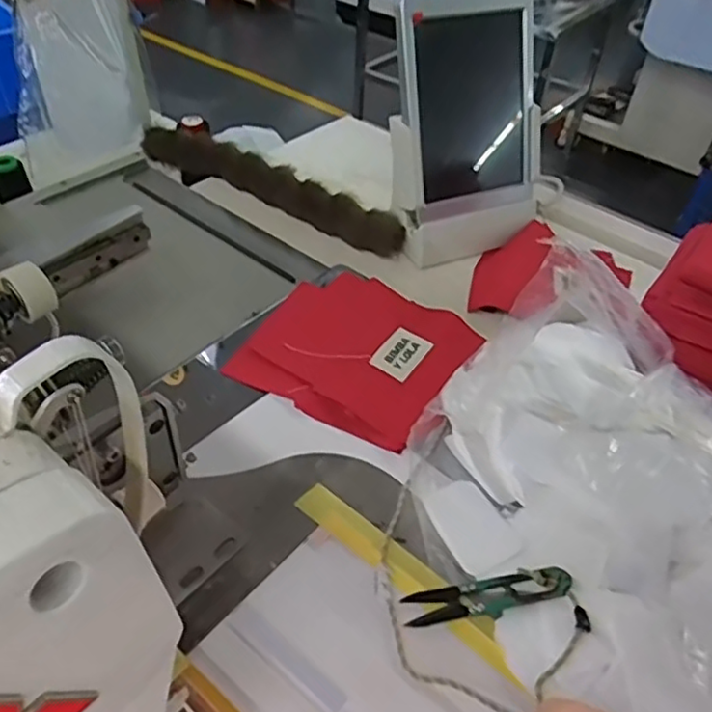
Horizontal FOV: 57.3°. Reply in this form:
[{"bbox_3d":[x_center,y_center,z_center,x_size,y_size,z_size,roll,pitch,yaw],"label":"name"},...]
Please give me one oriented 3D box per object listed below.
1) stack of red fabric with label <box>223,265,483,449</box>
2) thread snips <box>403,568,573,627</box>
[{"bbox_3d":[0.003,-0.008,0.563,0.171,0.014,0.168,24,47,19],"label":"stack of red fabric with label"},{"bbox_3d":[0.082,0.149,0.404,0.102,0.010,0.022,-3,45,-8],"label":"thread snips"}]

